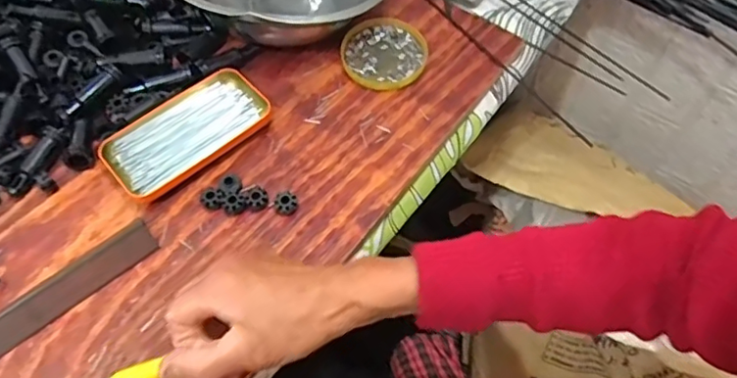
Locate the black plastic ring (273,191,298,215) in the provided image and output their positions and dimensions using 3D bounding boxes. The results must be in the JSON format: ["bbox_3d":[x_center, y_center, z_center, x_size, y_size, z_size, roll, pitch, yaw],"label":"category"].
[{"bbox_3d":[-0.070,0.012,0.486,0.020,0.013,0.019,2,60,-3],"label":"black plastic ring"}]

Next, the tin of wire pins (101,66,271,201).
[{"bbox_3d":[-0.164,-0.054,0.516,0.143,0.014,0.078,-38,69,-22],"label":"tin of wire pins"}]

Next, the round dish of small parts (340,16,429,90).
[{"bbox_3d":[0.015,-0.137,0.576,0.082,0.009,0.089,2,60,-3],"label":"round dish of small parts"}]

